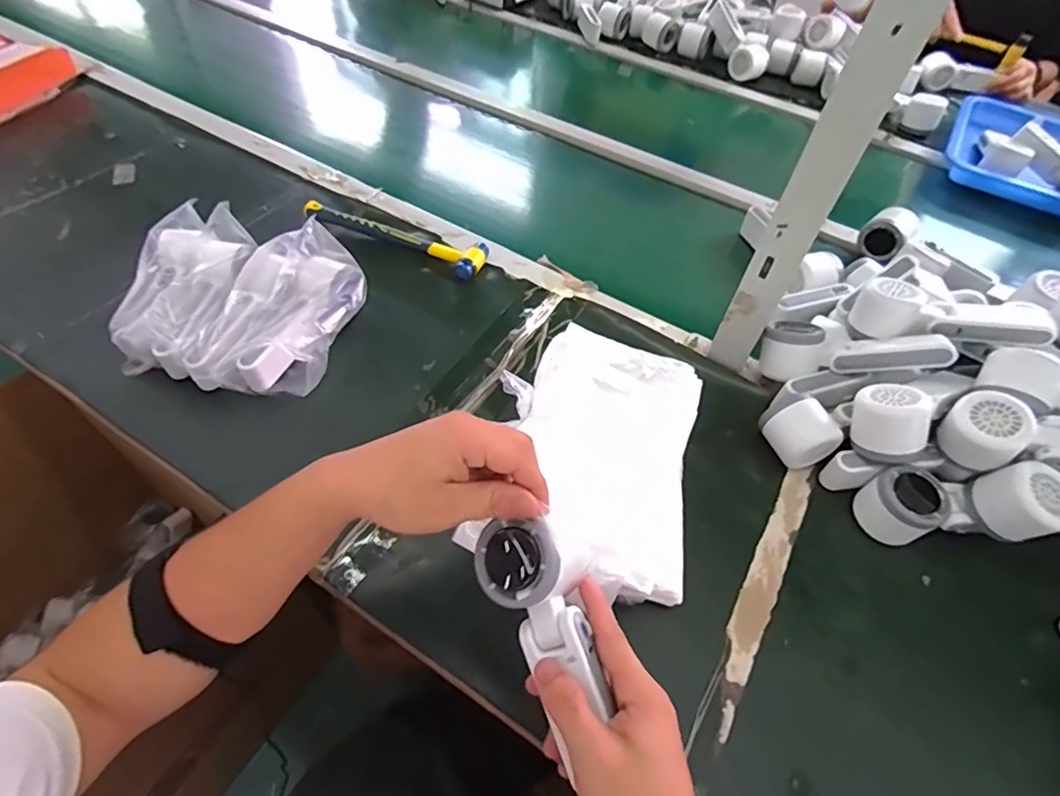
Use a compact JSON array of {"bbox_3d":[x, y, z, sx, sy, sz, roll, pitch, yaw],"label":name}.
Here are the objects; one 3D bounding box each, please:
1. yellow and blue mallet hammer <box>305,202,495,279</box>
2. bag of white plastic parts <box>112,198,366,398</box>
[{"bbox_3d":[-0.170,-0.206,0.712,0.240,0.024,0.056,20,54,10],"label":"yellow and blue mallet hammer"},{"bbox_3d":[-0.309,-0.101,0.584,0.226,0.084,0.189,12,53,4],"label":"bag of white plastic parts"}]

